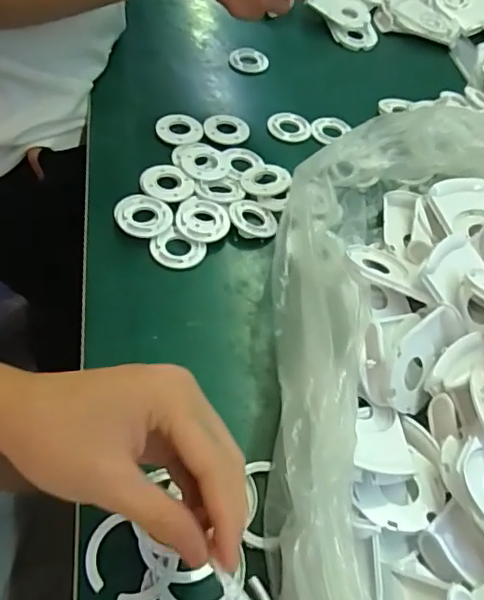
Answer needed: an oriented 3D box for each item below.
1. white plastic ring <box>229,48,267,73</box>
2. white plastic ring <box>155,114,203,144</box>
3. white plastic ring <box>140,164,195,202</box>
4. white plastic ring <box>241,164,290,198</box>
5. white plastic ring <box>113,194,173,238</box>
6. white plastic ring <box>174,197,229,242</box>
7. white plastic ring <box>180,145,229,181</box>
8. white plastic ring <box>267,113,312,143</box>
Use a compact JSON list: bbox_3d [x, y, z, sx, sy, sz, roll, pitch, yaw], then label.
[{"bbox_3d":[0.008,-0.275,0.642,0.043,0.004,0.041,4,53,-6],"label":"white plastic ring"},{"bbox_3d":[-0.060,-0.165,0.542,0.043,0.007,0.040,4,53,-6],"label":"white plastic ring"},{"bbox_3d":[-0.065,-0.104,0.491,0.047,0.004,0.047,4,53,-6],"label":"white plastic ring"},{"bbox_3d":[0.021,-0.108,0.504,0.043,0.008,0.043,10,53,-1],"label":"white plastic ring"},{"bbox_3d":[-0.081,-0.070,0.464,0.046,0.009,0.047,1,51,-2],"label":"white plastic ring"},{"bbox_3d":[-0.033,-0.068,0.468,0.043,0.007,0.047,4,53,-6],"label":"white plastic ring"},{"bbox_3d":[-0.034,-0.125,0.509,0.043,0.007,0.043,4,53,-6],"label":"white plastic ring"},{"bbox_3d":[0.047,-0.176,0.573,0.038,0.007,0.038,2,64,-3],"label":"white plastic ring"}]

